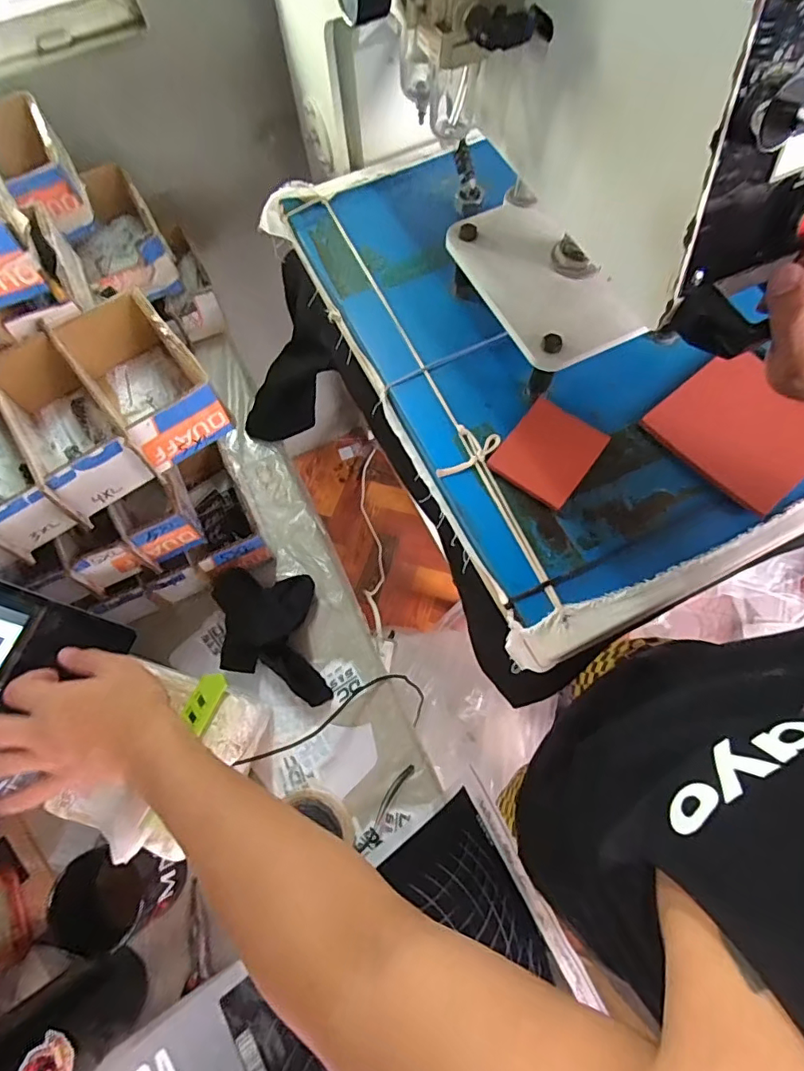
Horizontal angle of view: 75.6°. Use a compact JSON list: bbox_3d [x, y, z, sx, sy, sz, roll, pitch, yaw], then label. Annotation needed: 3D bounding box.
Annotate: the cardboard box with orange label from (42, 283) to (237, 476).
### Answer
[{"bbox_3d":[-0.254,-0.156,0.513,0.094,0.070,0.167,-38,71,-12],"label":"cardboard box with orange label"}]

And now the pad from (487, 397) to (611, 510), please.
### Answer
[{"bbox_3d":[0.135,-0.078,0.476,0.076,0.012,0.092,36,73,15],"label":"pad"}]

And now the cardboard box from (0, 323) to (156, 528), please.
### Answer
[{"bbox_3d":[-0.323,-0.108,0.492,0.083,0.070,0.189,-39,71,-13],"label":"cardboard box"}]

